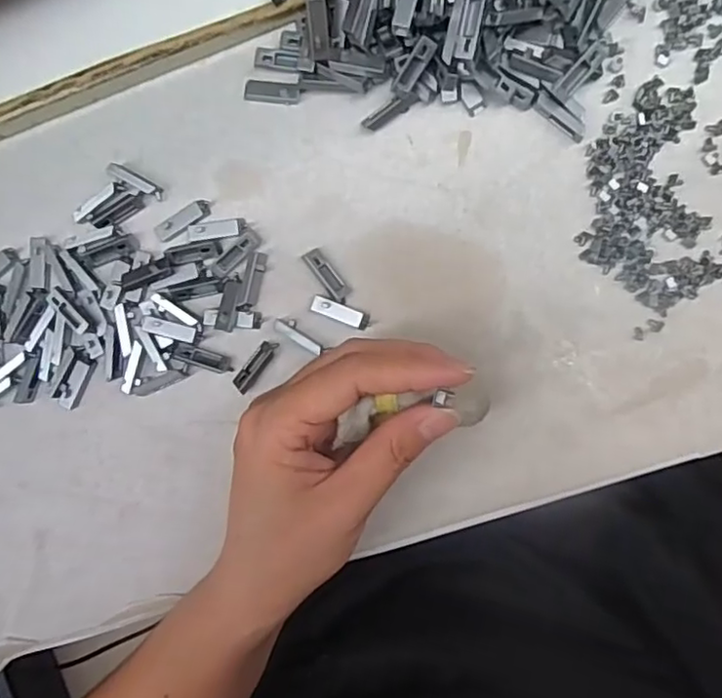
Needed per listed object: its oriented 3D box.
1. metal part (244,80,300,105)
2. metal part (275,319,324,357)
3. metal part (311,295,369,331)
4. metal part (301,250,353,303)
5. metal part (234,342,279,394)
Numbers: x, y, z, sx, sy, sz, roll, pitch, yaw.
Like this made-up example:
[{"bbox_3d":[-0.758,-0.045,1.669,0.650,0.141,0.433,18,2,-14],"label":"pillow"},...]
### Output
[{"bbox_3d":[-0.038,-0.110,0.269,0.024,0.004,0.009,9,94,7],"label":"metal part"},{"bbox_3d":[-0.027,-0.006,0.272,0.023,0.007,0.007,33,98,3],"label":"metal part"},{"bbox_3d":[-0.009,-0.016,0.269,0.025,0.005,0.007,22,96,6],"label":"metal part"},{"bbox_3d":[-0.014,-0.032,0.270,0.008,0.007,0.025,-38,88,8],"label":"metal part"},{"bbox_3d":[-0.046,0.008,0.275,0.008,0.004,0.026,37,97,5],"label":"metal part"}]

